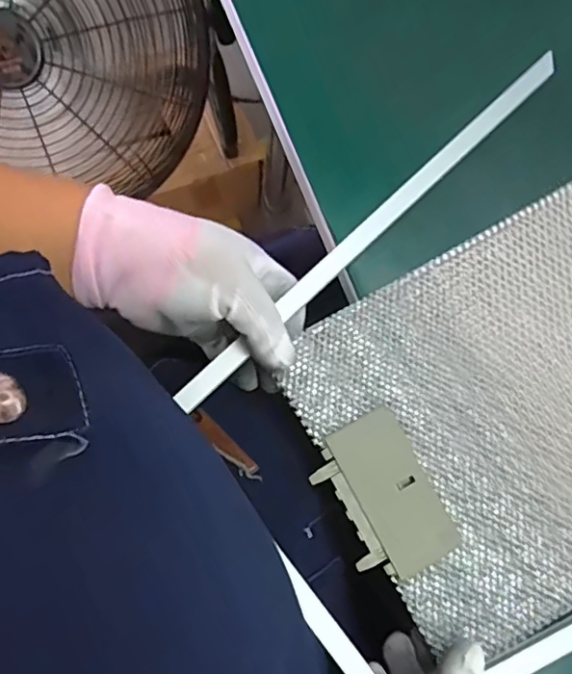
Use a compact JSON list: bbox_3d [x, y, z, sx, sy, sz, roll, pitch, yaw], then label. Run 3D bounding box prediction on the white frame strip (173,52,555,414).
[{"bbox_3d":[0.056,-0.069,0.349,0.316,0.006,0.012,-43,82,-11],"label":"white frame strip"}]

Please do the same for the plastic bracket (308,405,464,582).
[{"bbox_3d":[0.053,0.089,0.322,0.055,0.008,0.084,-27,82,-8],"label":"plastic bracket"}]

